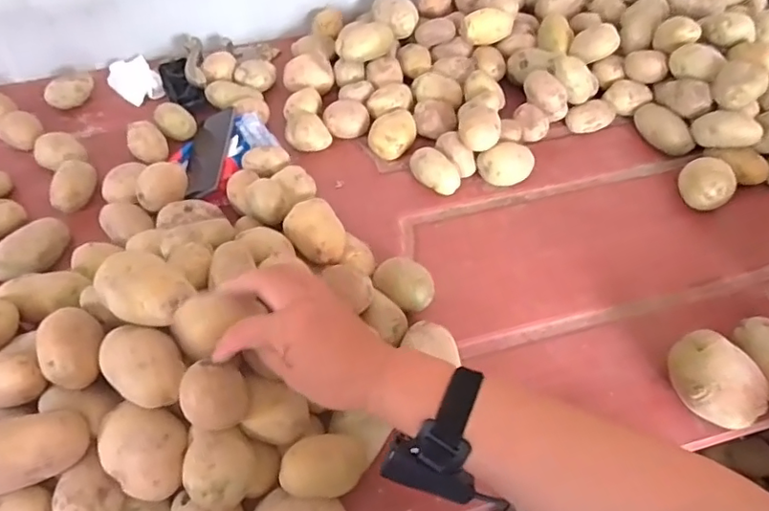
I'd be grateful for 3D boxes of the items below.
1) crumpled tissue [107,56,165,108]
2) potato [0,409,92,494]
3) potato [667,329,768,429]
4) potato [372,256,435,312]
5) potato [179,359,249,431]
[{"bbox_3d":[-0.387,-0.270,0.879,0.065,0.020,0.107,-34,61,-21],"label":"crumpled tissue"},{"bbox_3d":[-0.288,0.157,0.446,0.094,0.059,0.046,-25,58,-16],"label":"potato"},{"bbox_3d":[0.319,0.122,0.549,0.063,0.058,0.090,-30,60,-19],"label":"potato"},{"bbox_3d":[0.021,0.035,0.628,0.068,0.045,0.048,28,60,19],"label":"potato"},{"bbox_3d":[-0.139,0.119,0.467,0.047,0.054,0.047,0,55,0],"label":"potato"}]

